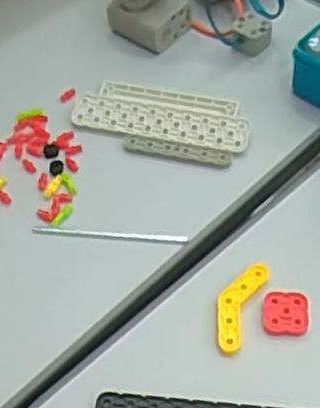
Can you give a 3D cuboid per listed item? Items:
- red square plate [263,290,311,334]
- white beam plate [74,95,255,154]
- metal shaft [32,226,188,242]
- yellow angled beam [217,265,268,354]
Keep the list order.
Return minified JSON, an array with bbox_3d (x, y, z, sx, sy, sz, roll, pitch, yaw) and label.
[{"bbox_3d":[0.072,0.062,0.408,0.026,0.006,0.025,1,55,6],"label":"red square plate"},{"bbox_3d":[0.000,-0.056,0.497,0.125,0.009,0.028,12,56,13],"label":"white beam plate"},{"bbox_3d":[-0.033,0.019,0.453,0.100,0.004,0.005,4,55,8],"label":"metal shaft"},{"bbox_3d":[0.044,0.058,0.411,0.020,0.005,0.057,18,58,17],"label":"yellow angled beam"}]

